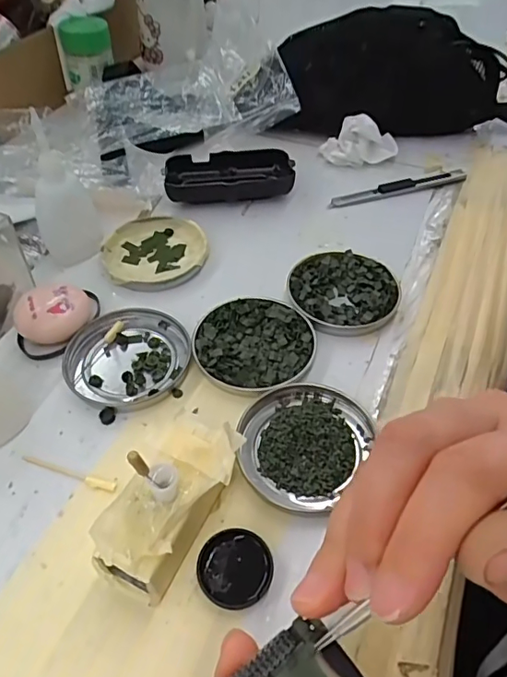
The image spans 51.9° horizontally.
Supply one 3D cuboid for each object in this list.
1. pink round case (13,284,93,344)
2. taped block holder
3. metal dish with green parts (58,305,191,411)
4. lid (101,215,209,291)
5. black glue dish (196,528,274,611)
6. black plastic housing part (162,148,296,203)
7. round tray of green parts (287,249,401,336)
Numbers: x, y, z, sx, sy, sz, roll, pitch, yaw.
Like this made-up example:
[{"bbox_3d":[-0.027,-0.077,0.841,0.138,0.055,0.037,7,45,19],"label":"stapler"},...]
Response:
[{"bbox_3d":[-0.135,-0.016,0.352,0.048,0.023,0.038,-9,49,-7],"label":"pink round case"},{"bbox_3d":[-0.040,0.079,0.255,0.042,0.047,0.086,23,53,20],"label":"taped block holder"},{"bbox_3d":[-0.082,0.011,0.338,0.075,0.010,0.075,-1,49,1],"label":"metal dish with green parts"},{"bbox_3d":[-0.076,-0.068,0.407,0.078,0.012,0.078,-1,49,1],"label":"lid"},{"bbox_3d":[-0.009,0.111,0.253,0.035,0.004,0.035,-1,49,1],"label":"black glue dish"},{"bbox_3d":[-0.021,-0.141,0.460,0.109,0.024,0.051,-7,49,-4],"label":"black plastic housing part"},{"bbox_3d":[0.064,-0.034,0.375,0.077,0.012,0.075,-1,49,1],"label":"round tray of green parts"}]

